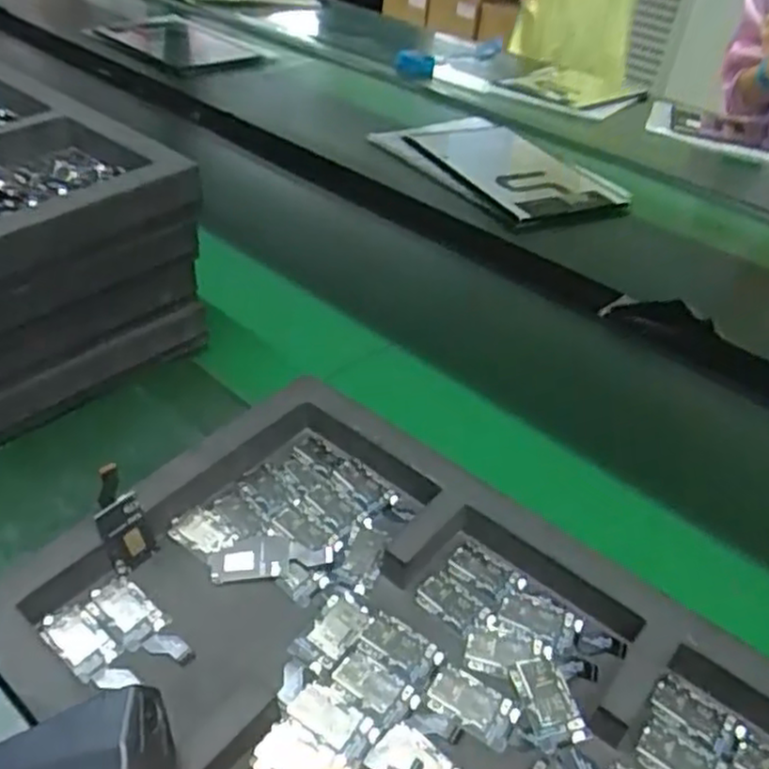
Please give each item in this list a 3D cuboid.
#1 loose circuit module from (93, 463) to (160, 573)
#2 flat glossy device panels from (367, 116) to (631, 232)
[{"bbox_3d":[-0.128,0.064,0.349,0.007,0.059,0.023,20,39,41],"label":"loose circuit module"},{"bbox_3d":[0.134,-0.265,0.863,0.186,0.016,0.303,-20,46,-30],"label":"flat glossy device panels"}]

